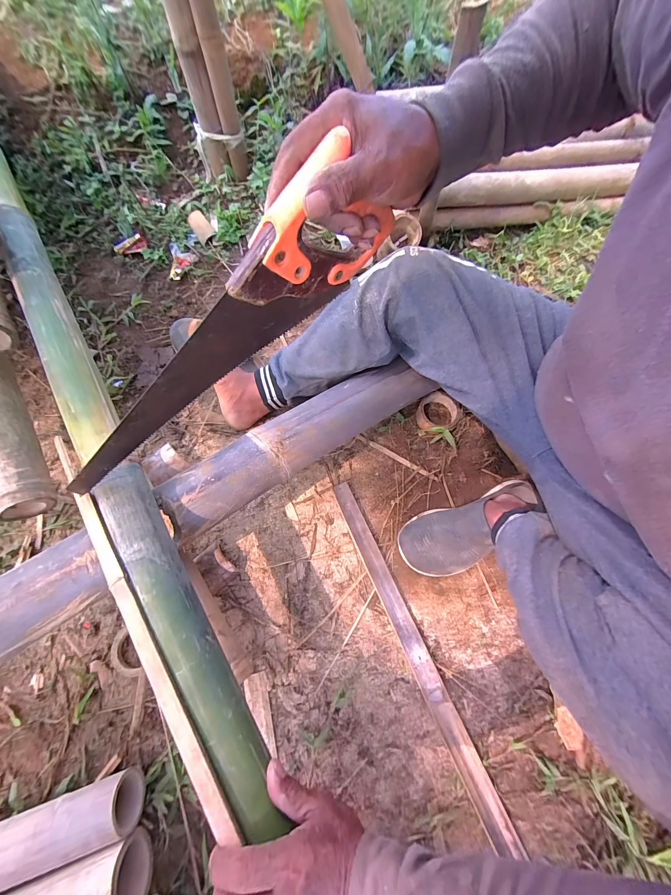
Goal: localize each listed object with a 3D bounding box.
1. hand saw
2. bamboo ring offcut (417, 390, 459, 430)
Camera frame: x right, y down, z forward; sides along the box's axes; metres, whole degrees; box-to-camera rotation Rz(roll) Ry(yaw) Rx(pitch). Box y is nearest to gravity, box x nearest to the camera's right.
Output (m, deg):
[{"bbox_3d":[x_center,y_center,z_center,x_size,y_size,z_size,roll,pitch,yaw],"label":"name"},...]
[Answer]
[{"bbox_3d":[-0.127,-0.090,0.315,0.419,0.119,0.023,-38,70,13],"label":"hand saw"},{"bbox_3d":[0.210,-0.072,0.627,0.080,0.037,0.073,-1,68,2],"label":"bamboo ring offcut"}]

